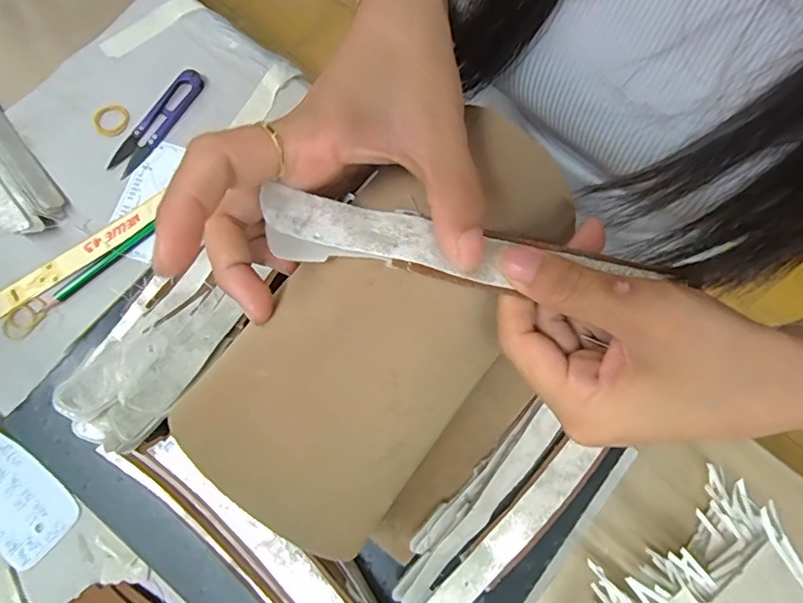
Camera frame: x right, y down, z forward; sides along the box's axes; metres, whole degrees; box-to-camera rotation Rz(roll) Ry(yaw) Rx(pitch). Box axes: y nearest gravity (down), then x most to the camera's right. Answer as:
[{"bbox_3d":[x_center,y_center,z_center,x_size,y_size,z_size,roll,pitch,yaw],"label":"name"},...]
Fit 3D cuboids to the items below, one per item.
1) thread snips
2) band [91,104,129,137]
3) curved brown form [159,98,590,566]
[{"bbox_3d":[-0.193,-0.142,0.387,0.023,0.007,0.100,34,78,6],"label":"thread snips"},{"bbox_3d":[-0.232,-0.145,0.392,0.030,0.004,0.028,-1,83,6],"label":"band"},{"bbox_3d":[-0.001,0.003,0.201,0.089,0.036,0.180,40,79,7],"label":"curved brown form"}]

